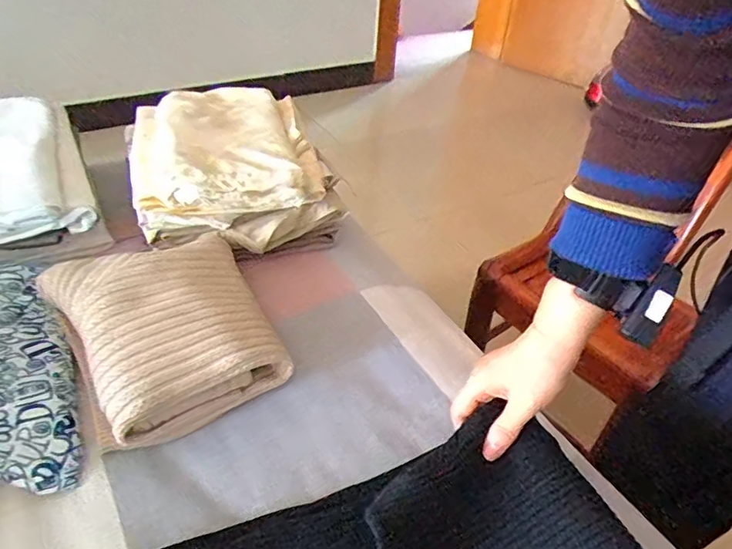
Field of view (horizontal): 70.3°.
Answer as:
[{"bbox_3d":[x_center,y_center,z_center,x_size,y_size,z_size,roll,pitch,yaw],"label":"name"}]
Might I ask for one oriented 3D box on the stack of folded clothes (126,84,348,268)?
[{"bbox_3d":[-0.193,-0.153,0.718,0.241,0.118,0.284,-11,42,-18],"label":"stack of folded clothes"}]

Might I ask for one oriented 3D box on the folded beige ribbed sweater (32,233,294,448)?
[{"bbox_3d":[-0.205,0.050,0.533,0.191,0.055,0.226,-20,45,-26],"label":"folded beige ribbed sweater"}]

